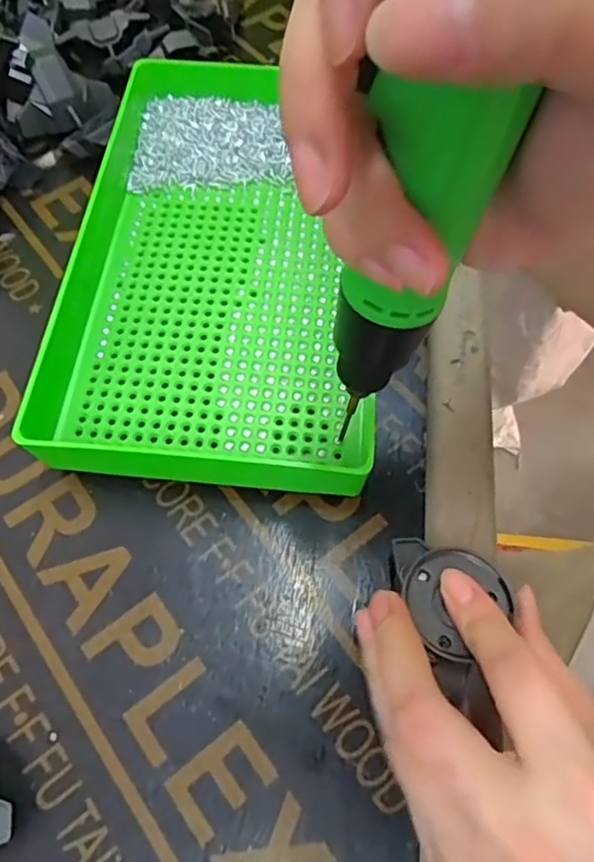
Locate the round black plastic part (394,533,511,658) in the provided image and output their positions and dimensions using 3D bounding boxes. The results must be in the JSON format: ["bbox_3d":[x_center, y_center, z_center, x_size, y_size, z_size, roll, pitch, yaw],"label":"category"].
[{"bbox_3d":[0.058,0.064,0.232,0.046,0.008,0.040,14,66,8],"label":"round black plastic part"}]

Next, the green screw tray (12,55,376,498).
[{"bbox_3d":[-0.040,-0.086,0.309,0.154,0.039,0.248,4,65,3],"label":"green screw tray"}]

